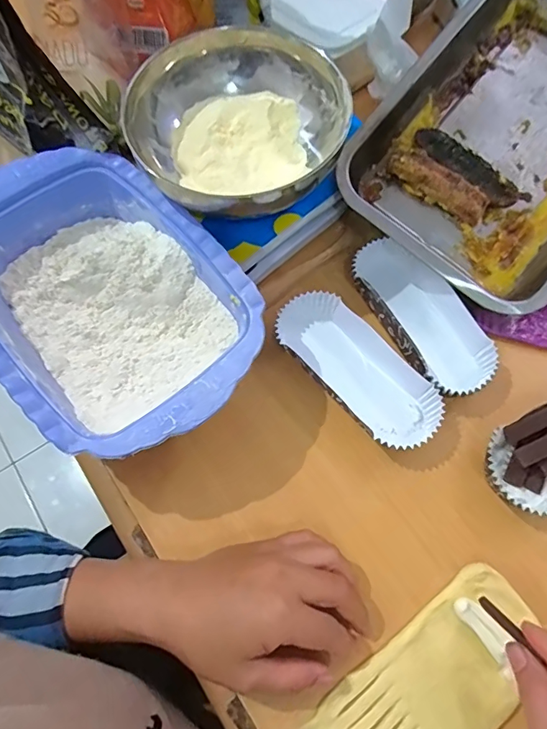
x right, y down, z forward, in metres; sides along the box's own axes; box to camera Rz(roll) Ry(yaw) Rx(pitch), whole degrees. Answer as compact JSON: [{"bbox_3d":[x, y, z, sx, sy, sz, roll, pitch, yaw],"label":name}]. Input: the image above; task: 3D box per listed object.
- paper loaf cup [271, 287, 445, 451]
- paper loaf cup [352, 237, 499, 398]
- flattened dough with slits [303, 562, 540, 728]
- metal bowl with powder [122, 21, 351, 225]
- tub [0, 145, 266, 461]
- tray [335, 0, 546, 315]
[{"bbox_3d":[0.067,0.003,0.375,0.145,0.026,0.066,42,73,18],"label":"paper loaf cup"},{"bbox_3d":[0.125,-0.042,0.389,0.068,0.025,0.146,-26,68,-10],"label":"paper loaf cup"},{"bbox_3d":[0.097,0.206,0.293,0.170,0.012,0.078,-42,71,-14],"label":"flattened dough with slits"},{"bbox_3d":[-0.026,-0.192,0.377,0.165,0.057,0.165,-1,66,1],"label":"metal bowl with powder"},{"bbox_3d":[-0.131,-0.048,0.372,0.175,0.071,0.265,-39,71,-15],"label":"tub"},{"bbox_3d":[0.216,-0.205,0.406,0.205,0.042,0.303,39,84,6],"label":"tray"}]

